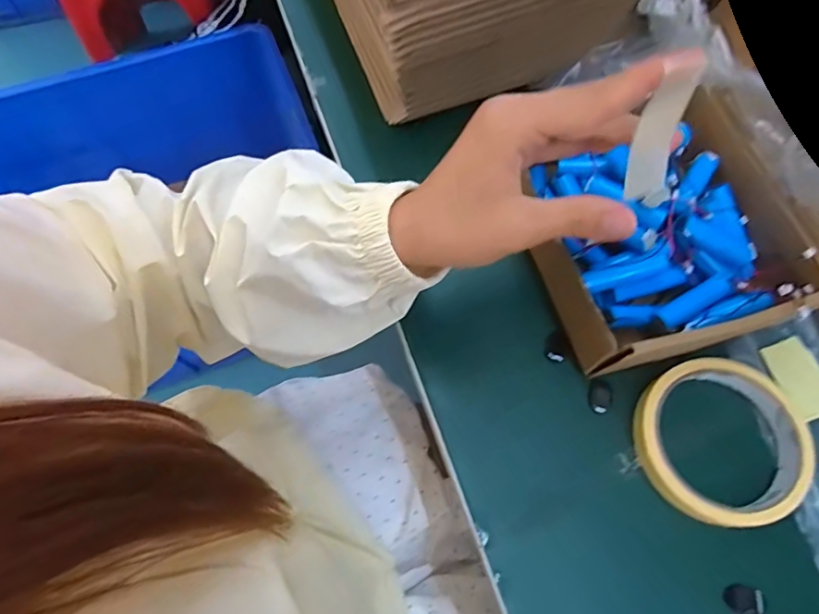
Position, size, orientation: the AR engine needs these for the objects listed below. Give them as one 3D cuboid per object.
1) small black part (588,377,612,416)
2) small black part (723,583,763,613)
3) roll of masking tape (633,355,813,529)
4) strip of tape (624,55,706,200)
[{"bbox_3d":[0.118,0.056,0.320,0.013,0.004,0.021,14,70,4],"label":"small black part"},{"bbox_3d":[0.182,0.160,0.282,0.019,0.004,0.016,20,71,6],"label":"small black part"},{"bbox_3d":[0.180,0.078,0.302,0.090,0.018,0.092,0,70,-1],"label":"roll of masking tape"},{"bbox_3d":[0.109,-0.075,0.227,0.018,0.062,0.006,0,47,-1],"label":"strip of tape"}]

